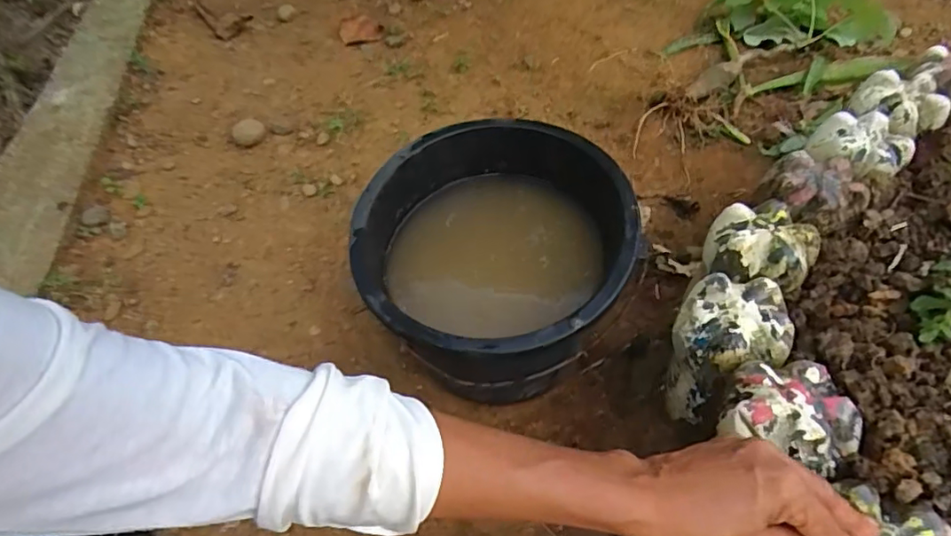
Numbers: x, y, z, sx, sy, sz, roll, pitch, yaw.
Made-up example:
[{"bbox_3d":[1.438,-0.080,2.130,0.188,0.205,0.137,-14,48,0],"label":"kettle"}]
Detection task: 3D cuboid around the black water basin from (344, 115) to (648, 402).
[{"bbox_3d":[0.021,0.011,0.595,0.262,0.184,0.266,-1,52,1],"label":"black water basin"}]

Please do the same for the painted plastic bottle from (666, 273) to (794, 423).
[{"bbox_3d":[0.218,0.078,0.510,0.089,0.154,0.087,19,55,16],"label":"painted plastic bottle"}]

